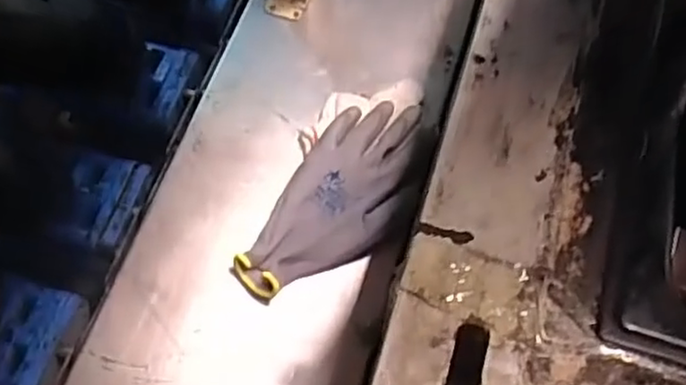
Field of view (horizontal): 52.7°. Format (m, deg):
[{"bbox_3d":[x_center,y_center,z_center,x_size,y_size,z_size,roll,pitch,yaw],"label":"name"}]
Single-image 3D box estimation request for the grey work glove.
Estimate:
[{"bbox_3d":[-0.001,0.008,0.610,0.100,0.032,0.215,32,67,12],"label":"grey work glove"}]

